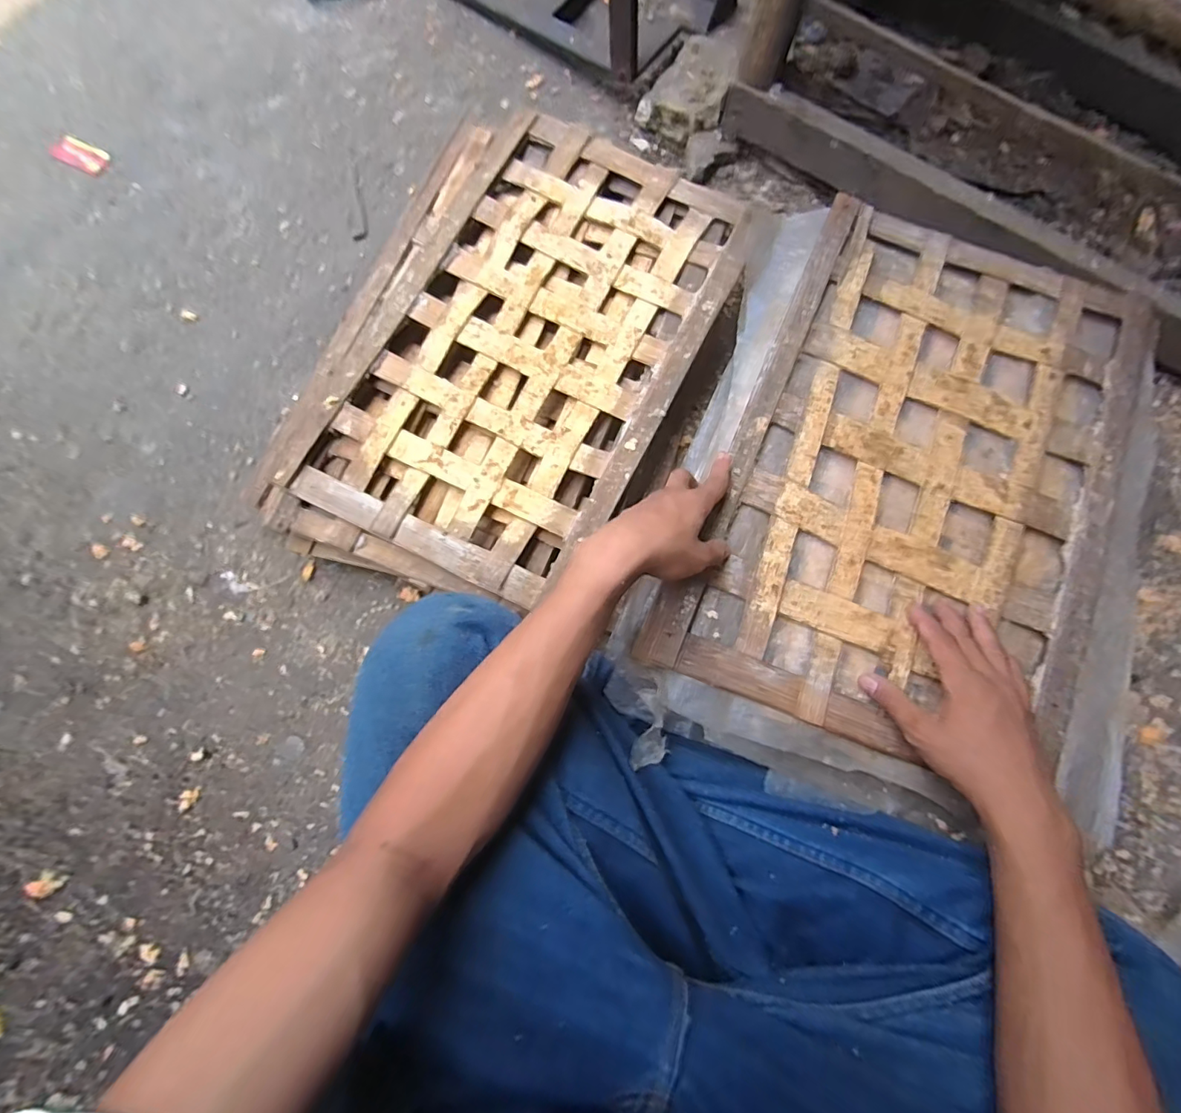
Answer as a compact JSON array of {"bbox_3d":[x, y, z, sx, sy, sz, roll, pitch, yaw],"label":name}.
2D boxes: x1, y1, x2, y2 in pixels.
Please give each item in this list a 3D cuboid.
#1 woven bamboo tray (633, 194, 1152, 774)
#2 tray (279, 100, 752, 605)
[{"bbox_3d":[0.314,-0.086,0.486,0.350,0.026,0.533,23,78,5],"label":"woven bamboo tray"},{"bbox_3d":[-0.048,-0.235,0.563,0.302,0.025,0.534,25,78,6],"label":"tray"}]

